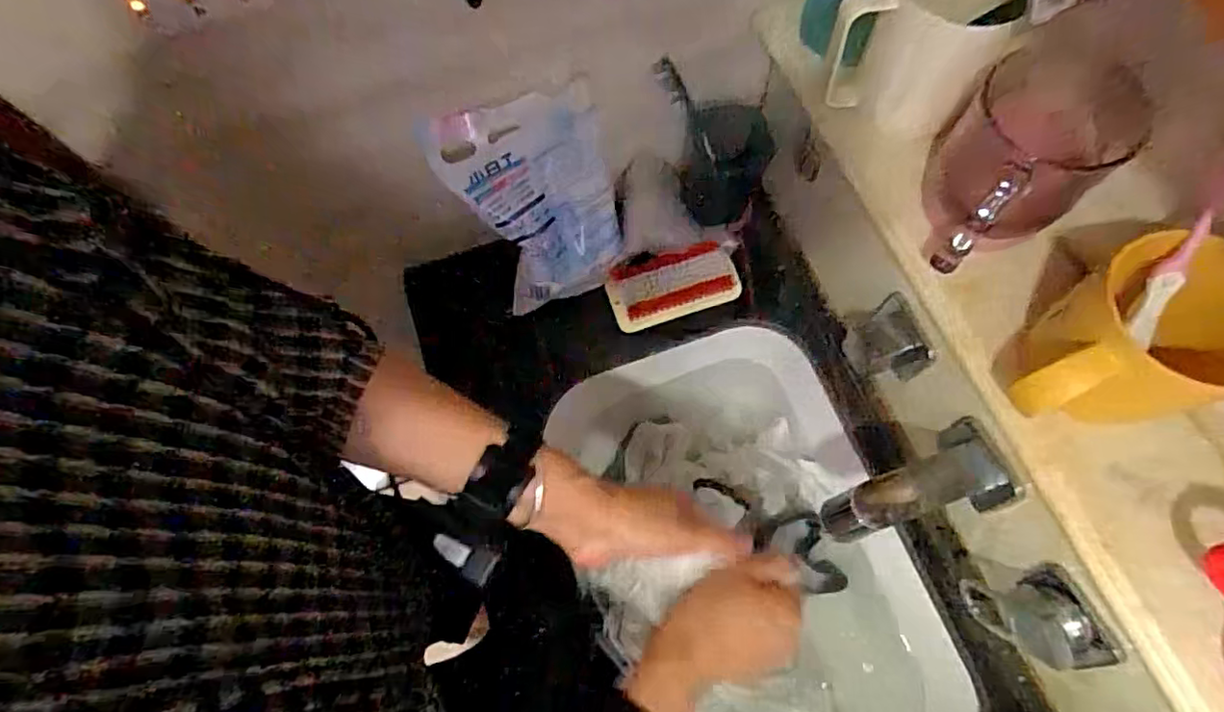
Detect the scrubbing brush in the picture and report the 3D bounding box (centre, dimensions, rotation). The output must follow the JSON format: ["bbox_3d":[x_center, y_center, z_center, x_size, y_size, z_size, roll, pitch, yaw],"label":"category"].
[{"bbox_3d":[0.063,-0.072,0.622,0.131,0.032,0.059,-16,69,-5],"label":"scrubbing brush"}]

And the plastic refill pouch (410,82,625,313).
[{"bbox_3d":[-0.069,-0.138,0.563,0.148,0.197,0.023,-23,36,-12],"label":"plastic refill pouch"}]

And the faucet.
[{"bbox_3d":[0.222,0.104,0.448,0.129,0.048,0.066,-20,70,-6],"label":"faucet"}]

